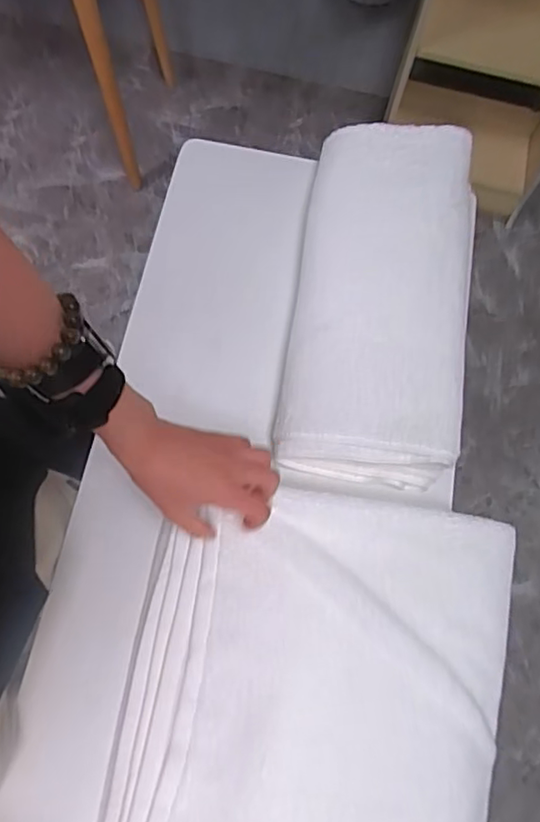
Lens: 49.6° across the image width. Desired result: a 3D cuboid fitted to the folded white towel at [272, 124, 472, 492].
[{"bbox_3d":[0.122,-0.135,0.658,0.185,0.069,0.418,9,71,0],"label":"folded white towel"}]

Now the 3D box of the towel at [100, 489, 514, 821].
[{"bbox_3d":[0.042,0.283,0.535,0.344,0.070,0.397,8,74,4],"label":"towel"}]

